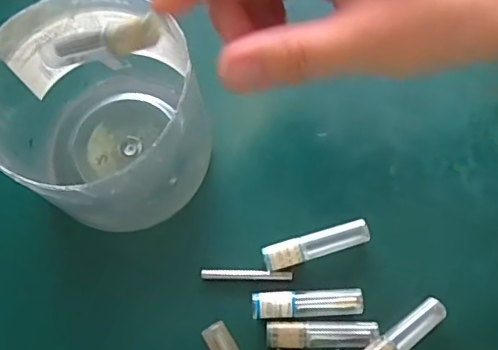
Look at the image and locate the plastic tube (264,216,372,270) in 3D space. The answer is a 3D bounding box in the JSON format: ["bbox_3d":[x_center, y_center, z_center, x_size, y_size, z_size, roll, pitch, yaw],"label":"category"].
[{"bbox_3d":[0.037,0.038,0.303,0.058,0.011,0.013,-15,72,-4],"label":"plastic tube"}]

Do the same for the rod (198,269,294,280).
[{"bbox_3d":[-0.001,0.054,0.301,0.049,0.004,0.005,2,72,1],"label":"rod"}]

